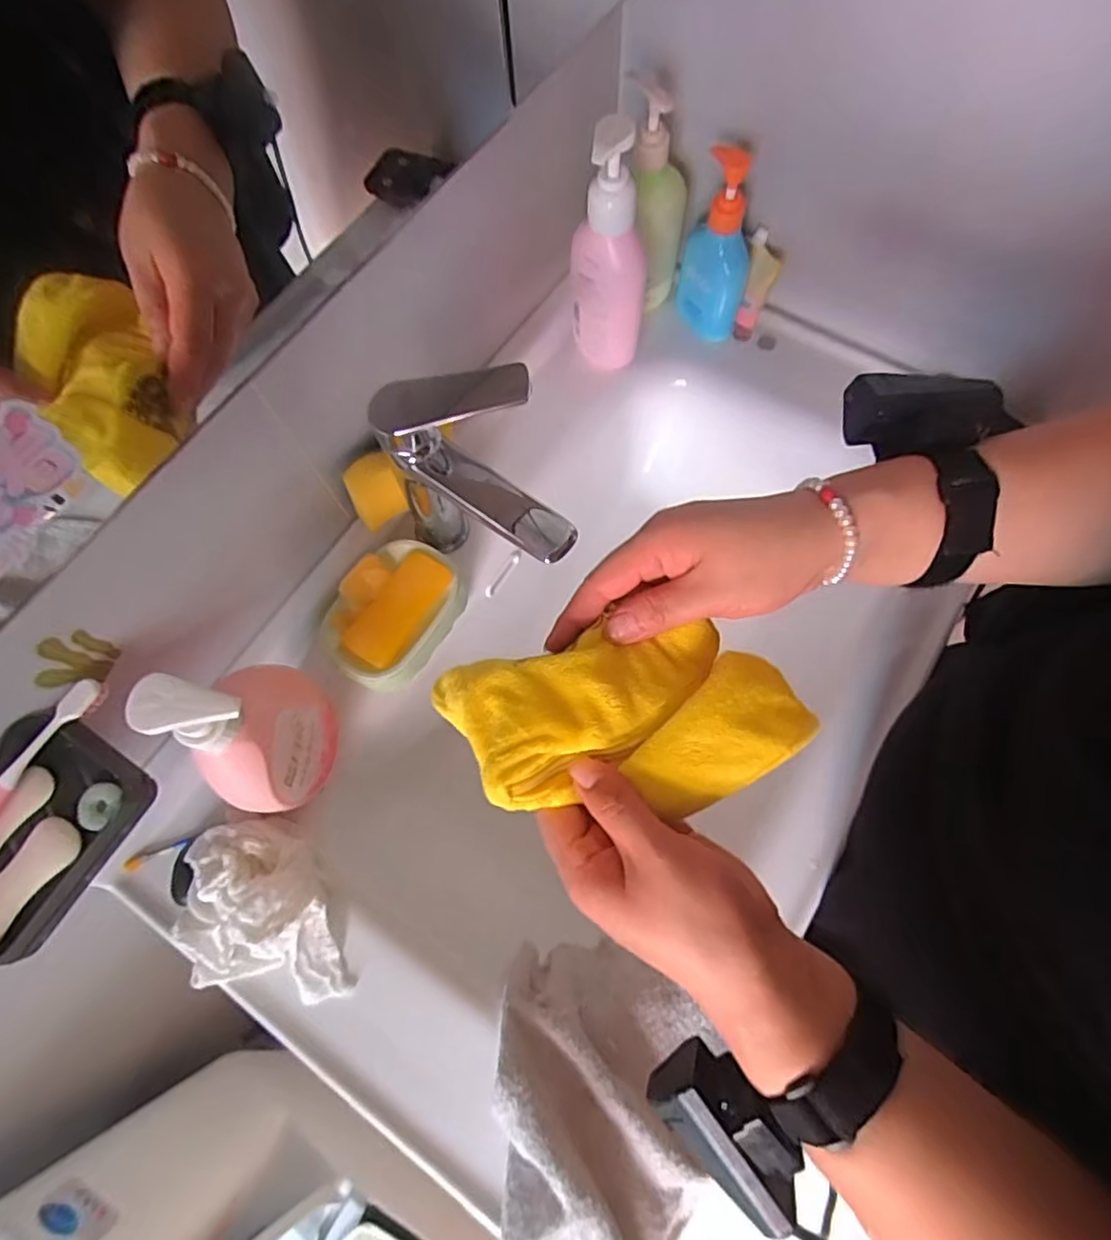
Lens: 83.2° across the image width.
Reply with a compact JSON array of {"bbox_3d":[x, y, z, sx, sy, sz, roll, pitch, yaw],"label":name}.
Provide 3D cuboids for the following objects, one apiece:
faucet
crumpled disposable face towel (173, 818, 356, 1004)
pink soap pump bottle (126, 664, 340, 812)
[{"bbox_3d":[-0.053,-0.078,0.499,0.108,0.203,0.137,-23,71,-6],"label":"faucet"},{"bbox_3d":[-0.226,0.221,0.468,0.103,0.070,0.134,-11,70,-2],"label":"crumpled disposable face towel"},{"bbox_3d":[-0.202,0.076,0.430,0.054,0.200,0.100,12,71,6],"label":"pink soap pump bottle"}]

